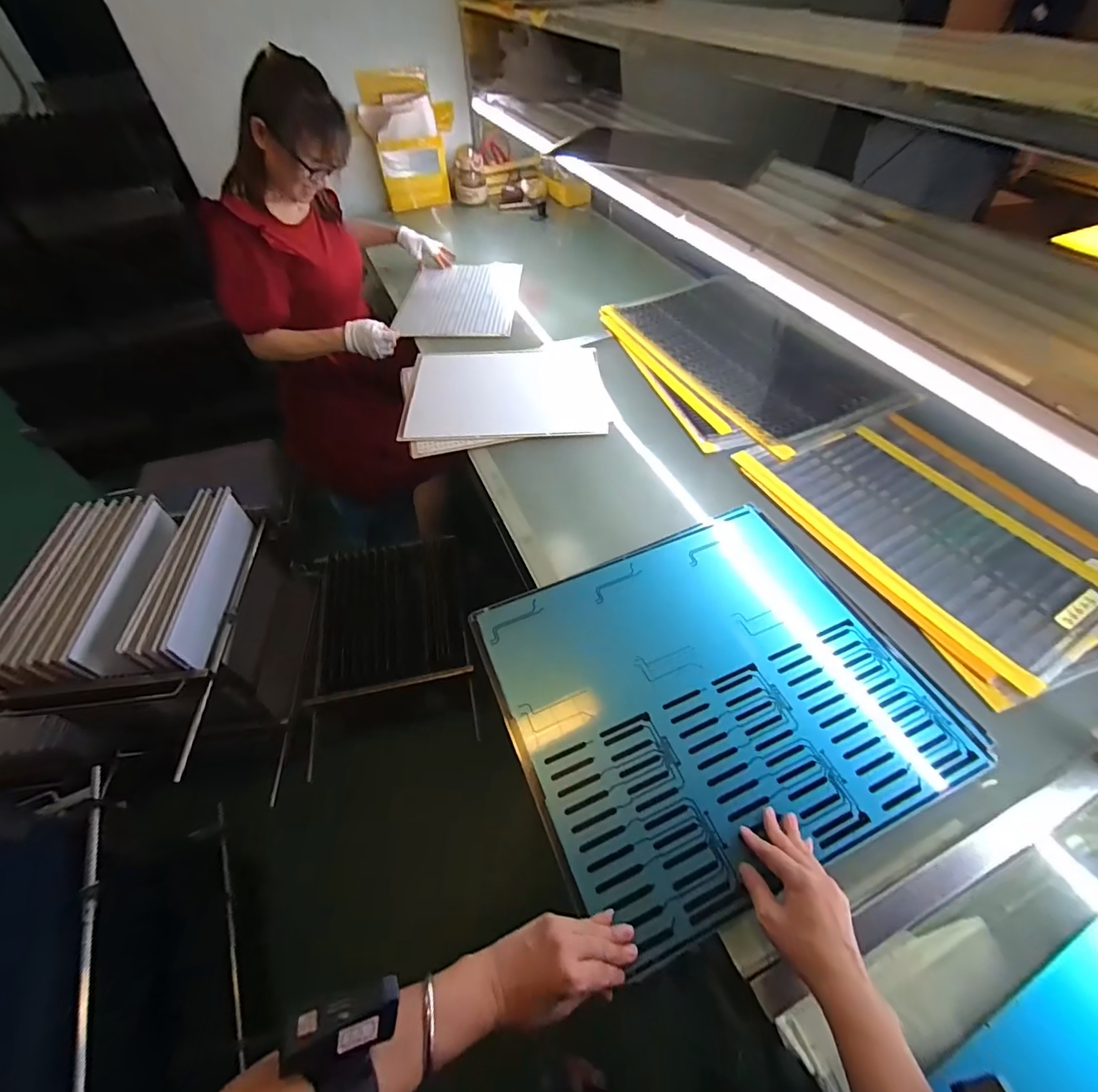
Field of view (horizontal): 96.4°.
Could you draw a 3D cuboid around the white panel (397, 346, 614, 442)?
[{"bbox_3d":[-0.091,-0.331,1.038,0.412,0.015,0.313,-5,52,-2],"label":"white panel"}]

